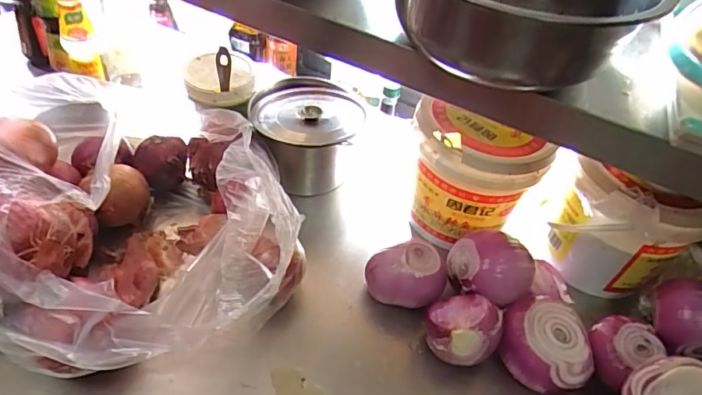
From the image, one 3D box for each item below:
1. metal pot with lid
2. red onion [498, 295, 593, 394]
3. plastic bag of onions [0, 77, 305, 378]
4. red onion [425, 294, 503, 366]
[{"bbox_3d":[-0.066,-0.088,0.753,0.151,0.141,0.150,4,45,-4],"label":"metal pot with lid"},{"bbox_3d":[0.227,0.179,0.586,0.102,0.075,0.107,11,45,3],"label":"red onion"},{"bbox_3d":[-0.232,0.025,0.562,0.351,0.217,0.333,8,45,-1],"label":"plastic bag of onions"},{"bbox_3d":[0.131,0.160,0.586,0.083,0.080,0.081,14,45,5],"label":"red onion"}]

